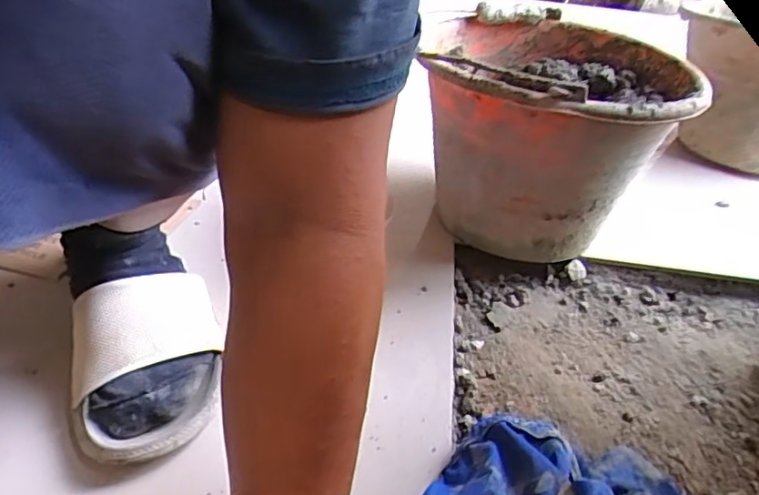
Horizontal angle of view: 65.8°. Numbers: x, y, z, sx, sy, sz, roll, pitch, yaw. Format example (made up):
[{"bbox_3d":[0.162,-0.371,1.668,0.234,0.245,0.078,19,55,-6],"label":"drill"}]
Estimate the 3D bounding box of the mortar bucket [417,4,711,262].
[{"bbox_3d":[0.194,-0.116,0.640,0.223,0.194,0.267,19,38,17],"label":"mortar bucket"}]

